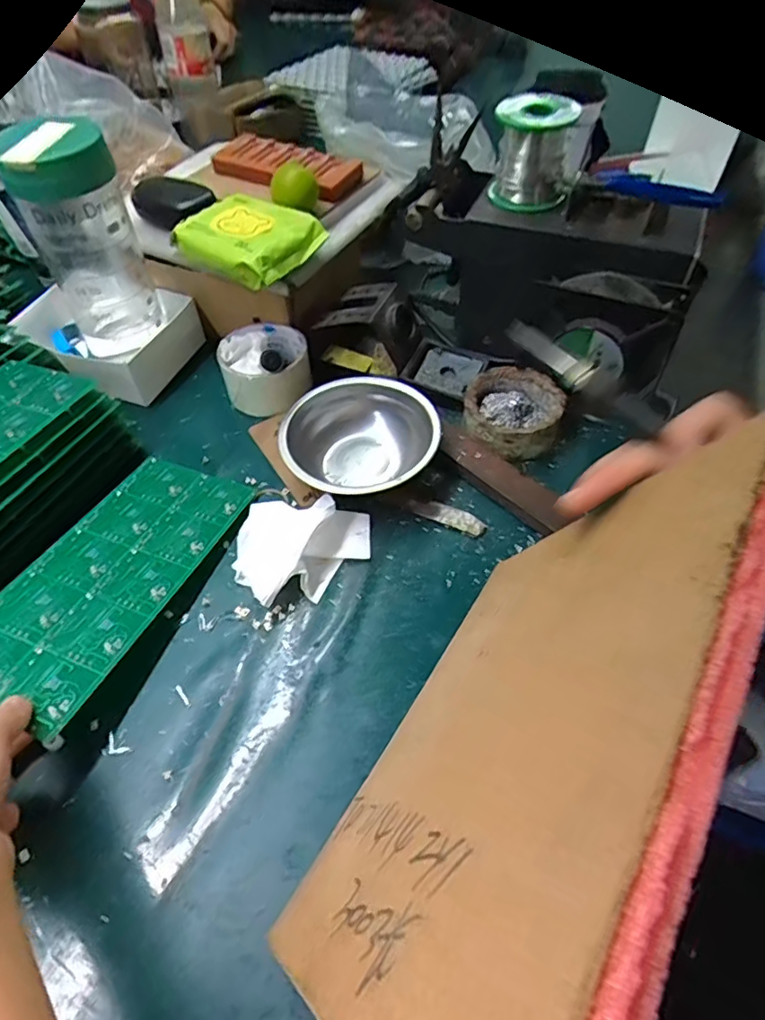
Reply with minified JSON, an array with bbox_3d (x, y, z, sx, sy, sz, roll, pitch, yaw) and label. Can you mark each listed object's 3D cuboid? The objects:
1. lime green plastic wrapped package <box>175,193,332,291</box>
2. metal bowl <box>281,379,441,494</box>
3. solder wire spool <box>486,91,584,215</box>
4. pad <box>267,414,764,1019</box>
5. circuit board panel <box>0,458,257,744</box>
[{"bbox_3d":[-0.123,-0.246,0.503,0.117,0.025,0.089,28,57,21],"label":"lime green plastic wrapped package"},{"bbox_3d":[-0.017,-0.051,0.462,0.123,0.045,0.112,0,52,0],"label":"metal bowl"},{"bbox_3d":[0.126,-0.292,0.460,0.066,0.072,0.066,13,54,11],"label":"solder wire spool"},{"bbox_3d":[0.057,0.090,0.244,0.018,0.213,0.247,40,59,-2],"label":"pad"},{"bbox_3d":[-0.194,0.042,0.403,0.107,0.006,0.224,17,45,13],"label":"circuit board panel"}]

